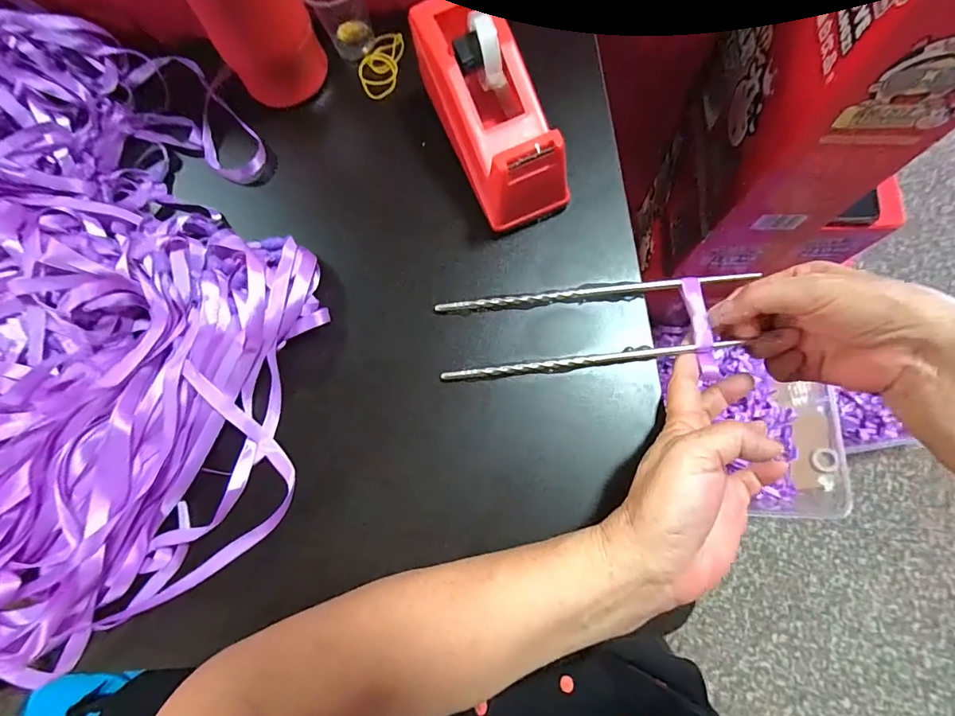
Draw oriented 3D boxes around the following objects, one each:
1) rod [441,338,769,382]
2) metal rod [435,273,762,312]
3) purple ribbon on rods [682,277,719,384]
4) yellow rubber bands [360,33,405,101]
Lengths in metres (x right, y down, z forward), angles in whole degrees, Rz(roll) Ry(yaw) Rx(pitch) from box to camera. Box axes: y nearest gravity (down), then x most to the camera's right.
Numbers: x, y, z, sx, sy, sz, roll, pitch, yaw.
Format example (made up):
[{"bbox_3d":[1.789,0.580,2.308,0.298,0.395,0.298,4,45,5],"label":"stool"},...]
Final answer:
[{"bbox_3d":[0.072,0.001,0.305,0.191,0.010,0.007,-7,75,3],"label":"rod"},{"bbox_3d":[0.079,-0.046,0.315,0.214,0.007,0.009,-6,75,4],"label":"metal rod"},{"bbox_3d":[0.150,-0.020,0.302,0.013,0.006,0.069,-8,81,-1],"label":"purple ribbon on rods"},{"bbox_3d":[-0.082,-0.246,0.380,0.033,0.009,0.062,6,78,6],"label":"yellow rubber bands"}]

